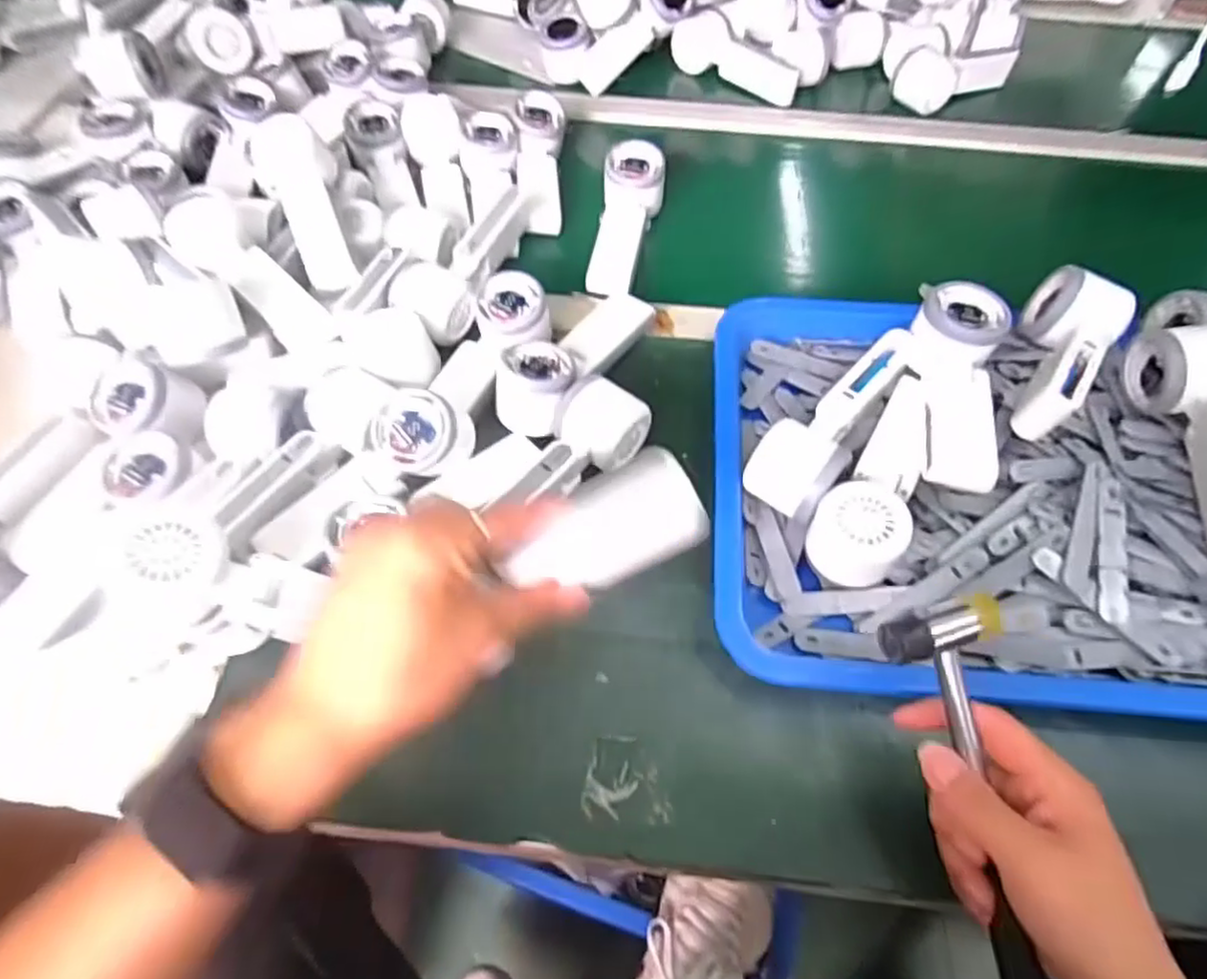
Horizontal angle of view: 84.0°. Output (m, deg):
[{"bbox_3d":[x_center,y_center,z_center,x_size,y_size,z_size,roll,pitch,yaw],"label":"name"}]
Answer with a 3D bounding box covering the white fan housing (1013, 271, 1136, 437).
[{"bbox_3d":[0.323,-0.102,0.485,0.062,0.050,0.150,37,64,21],"label":"white fan housing"}]

